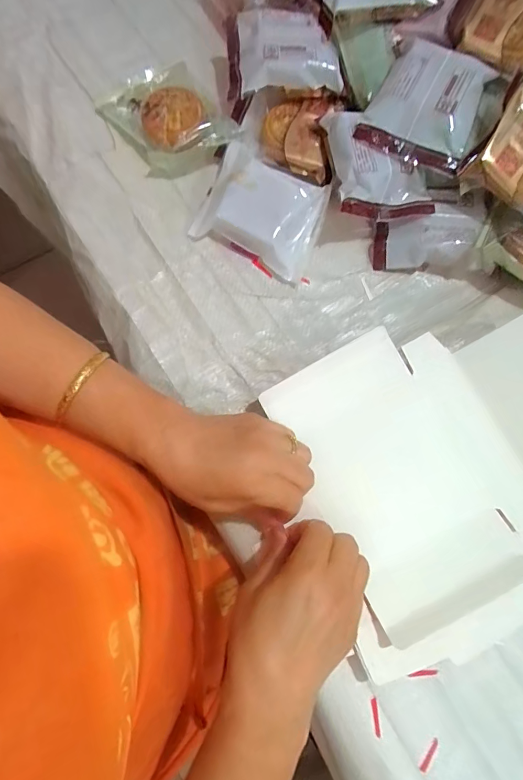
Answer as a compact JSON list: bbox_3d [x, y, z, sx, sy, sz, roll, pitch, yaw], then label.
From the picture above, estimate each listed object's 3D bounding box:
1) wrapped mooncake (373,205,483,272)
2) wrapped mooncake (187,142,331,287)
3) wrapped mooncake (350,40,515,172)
[{"bbox_3d":[0.164,-0.153,0.421,0.100,0.021,0.055,-6,94,19],"label":"wrapped mooncake"},{"bbox_3d":[0.000,-0.182,0.428,0.118,0.033,0.101,23,78,4],"label":"wrapped mooncake"},{"bbox_3d":[0.163,-0.266,0.396,0.109,0.049,0.103,25,78,2],"label":"wrapped mooncake"}]

